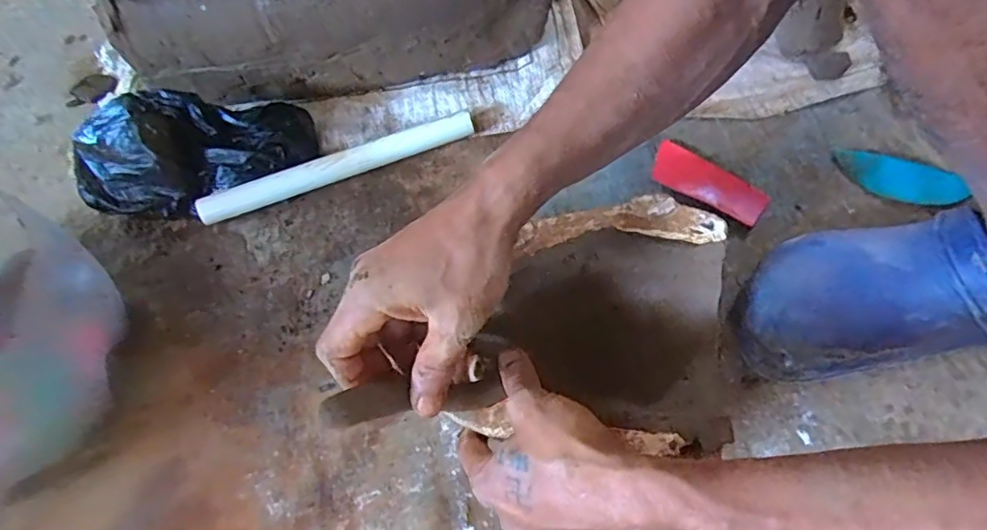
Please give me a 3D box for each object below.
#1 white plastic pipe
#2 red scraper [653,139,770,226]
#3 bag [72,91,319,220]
[{"bbox_3d":[-0.149,-0.095,0.541,0.268,0.027,0.019,-20,64,-6],"label":"white plastic pipe"},{"bbox_3d":[0.204,-0.080,0.526,0.107,0.007,0.043,30,69,17],"label":"red scraper"},{"bbox_3d":[-0.283,-0.109,0.526,0.212,0.089,0.078,-21,64,-7],"label":"bag"}]

